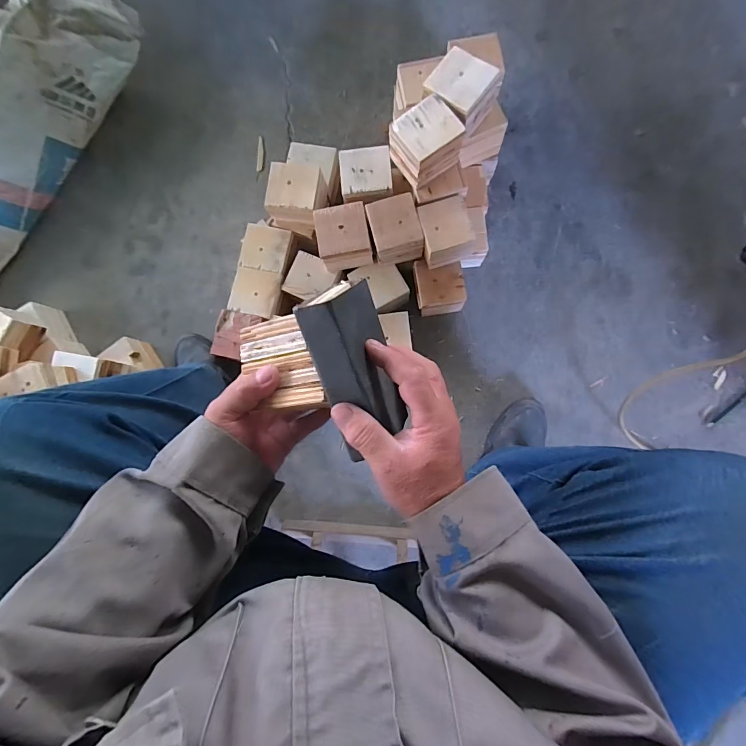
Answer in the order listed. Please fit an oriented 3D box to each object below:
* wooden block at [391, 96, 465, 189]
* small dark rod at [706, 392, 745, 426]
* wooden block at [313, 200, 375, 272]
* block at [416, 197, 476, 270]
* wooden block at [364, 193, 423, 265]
[{"bbox_3d":[0.087,-0.381,0.641,0.096,0.074,0.088,-37,81,-1],"label":"wooden block"},{"bbox_3d":[0.686,0.055,0.729,0.133,0.011,0.011,-40,81,-1],"label":"small dark rod"},{"bbox_3d":[-0.051,-0.244,0.714,0.092,0.078,0.097,-9,81,4],"label":"wooden block"},{"bbox_3d":[0.128,-0.250,0.692,0.088,0.061,0.101,-12,81,3],"label":"block"},{"bbox_3d":[0.040,-0.259,0.706,0.087,0.061,0.103,-12,81,3],"label":"wooden block"}]

